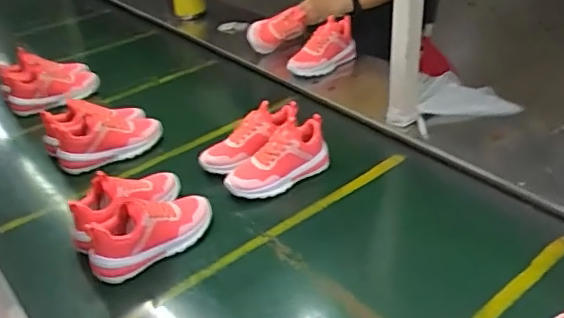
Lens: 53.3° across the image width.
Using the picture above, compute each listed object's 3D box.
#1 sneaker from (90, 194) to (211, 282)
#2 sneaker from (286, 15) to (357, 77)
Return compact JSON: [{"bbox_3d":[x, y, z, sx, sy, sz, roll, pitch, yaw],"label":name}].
[{"bbox_3d":[-0.208,0.112,0.915,0.080,0.093,0.211,23,37,33],"label":"sneaker"},{"bbox_3d":[0.110,-0.285,1.426,0.087,0.099,0.220,19,36,29],"label":"sneaker"}]

